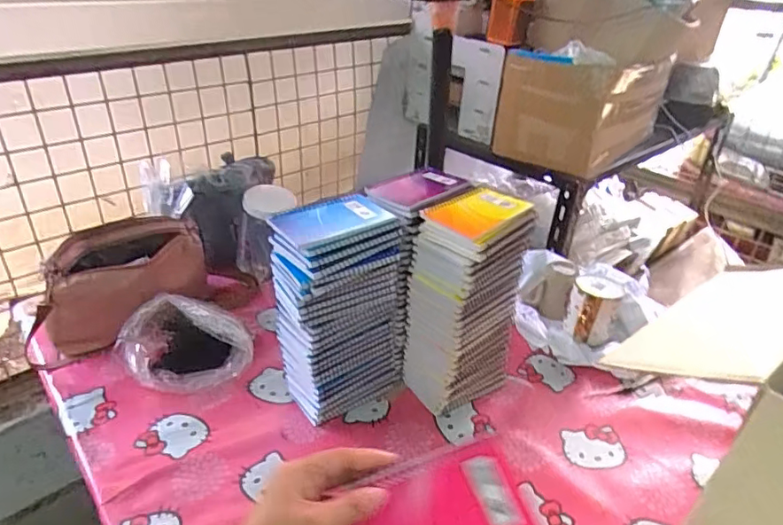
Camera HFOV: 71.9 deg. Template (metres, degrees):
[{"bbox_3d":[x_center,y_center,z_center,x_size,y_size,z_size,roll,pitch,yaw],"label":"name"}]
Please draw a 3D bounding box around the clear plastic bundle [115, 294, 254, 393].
[{"bbox_3d":[-0.306,0.122,0.803,0.184,0.100,0.105,-9,32,-16],"label":"clear plastic bundle"}]

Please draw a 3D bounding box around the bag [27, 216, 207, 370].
[{"bbox_3d":[-0.437,0.039,0.864,0.270,0.161,0.113,-14,34,-23],"label":"bag"}]

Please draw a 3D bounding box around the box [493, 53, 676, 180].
[{"bbox_3d":[0.422,-0.359,1.213,0.251,0.211,0.359,26,39,36],"label":"box"}]

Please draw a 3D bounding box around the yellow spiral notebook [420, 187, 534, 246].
[{"bbox_3d":[0.105,-0.062,0.684,0.094,0.017,0.125,28,42,30],"label":"yellow spiral notebook"}]

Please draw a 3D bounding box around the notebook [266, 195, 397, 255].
[{"bbox_3d":[-0.071,-0.052,0.666,0.137,0.018,0.095,-17,35,-27],"label":"notebook"}]

